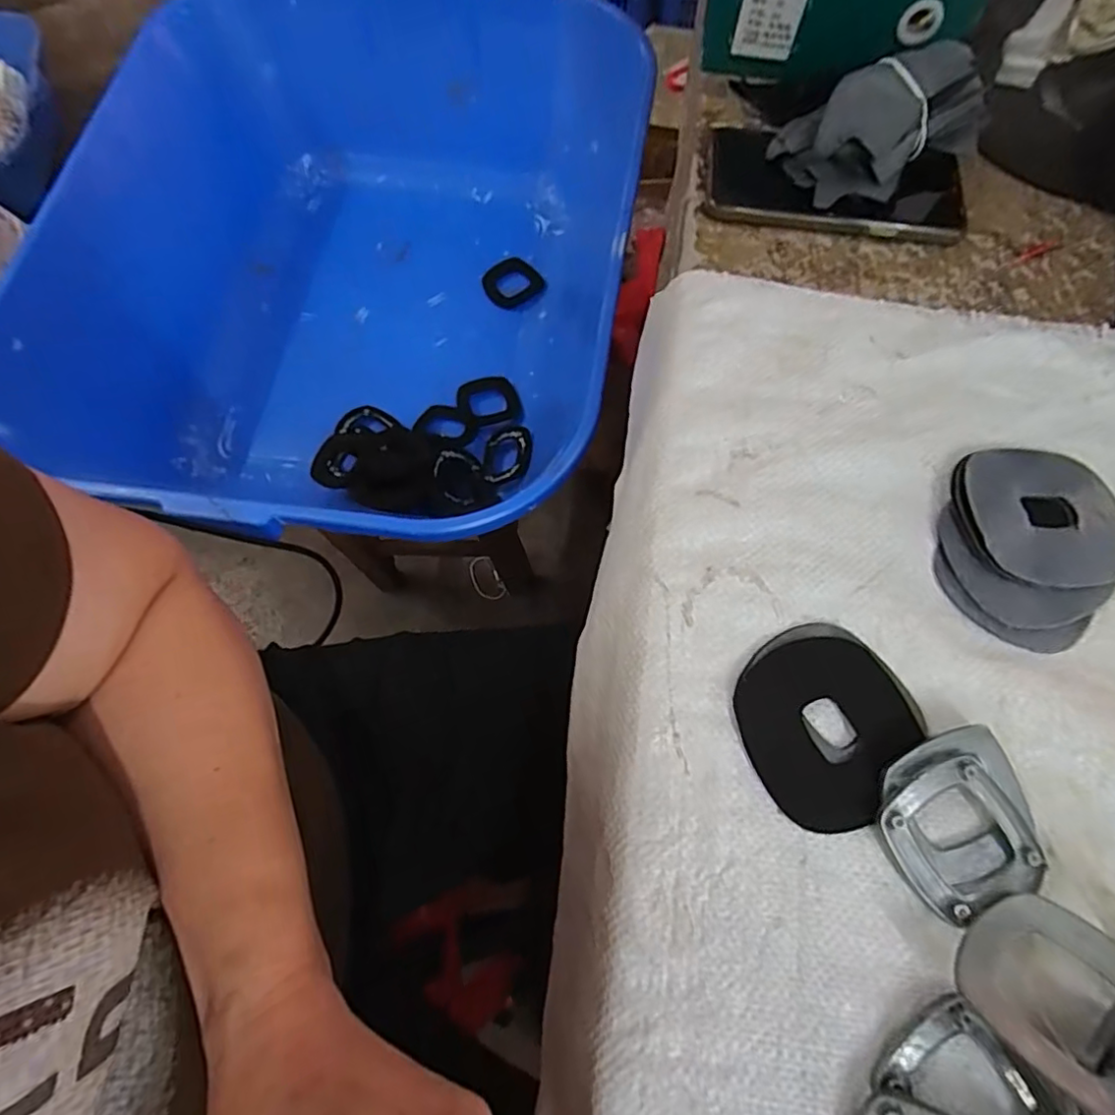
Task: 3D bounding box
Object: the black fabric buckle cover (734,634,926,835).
[{"bbox_3d":[0.125,0.078,0.277,0.076,0.006,0.079,-16,69,-8],"label":"black fabric buckle cover"}]

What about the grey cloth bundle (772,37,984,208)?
[{"bbox_3d":[0.205,-0.267,0.382,0.117,0.051,0.072,-26,71,-11],"label":"grey cloth bundle"}]

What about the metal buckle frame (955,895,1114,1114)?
[{"bbox_3d":[0.183,0.158,0.218,0.056,0.010,0.060,-38,46,-25],"label":"metal buckle frame"}]

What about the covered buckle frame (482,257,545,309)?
[{"bbox_3d":[-0.051,-0.312,0.688,0.062,0.006,0.058,-35,82,-7],"label":"covered buckle frame"}]

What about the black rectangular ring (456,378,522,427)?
[{"bbox_3d":[-0.071,-0.162,0.629,0.062,0.009,0.057,-11,69,-4],"label":"black rectangular ring"}]

